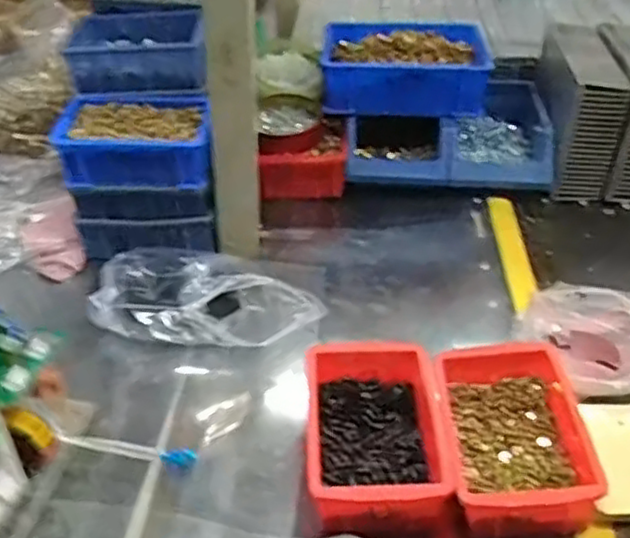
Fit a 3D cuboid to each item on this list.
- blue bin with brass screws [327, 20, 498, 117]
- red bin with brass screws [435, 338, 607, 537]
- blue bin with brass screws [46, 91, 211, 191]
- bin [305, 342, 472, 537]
[{"bbox_3d":[0.109,-0.249,0.892,0.194,0.062,0.145,1,36,2],"label":"blue bin with brass screws"},{"bbox_3d":[0.143,0.117,0.535,0.097,0.047,0.154,0,37,1],"label":"red bin with brass screws"},{"bbox_3d":[-0.175,-0.128,0.726,0.154,0.061,0.096,2,36,4],"label":"blue bin with brass screws"},{"bbox_3d":[0.043,0.125,0.546,0.099,0.051,0.147,-2,37,-2],"label":"bin"}]

